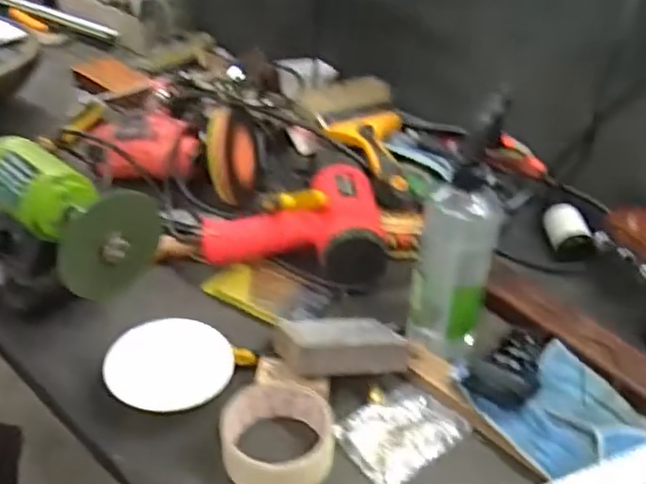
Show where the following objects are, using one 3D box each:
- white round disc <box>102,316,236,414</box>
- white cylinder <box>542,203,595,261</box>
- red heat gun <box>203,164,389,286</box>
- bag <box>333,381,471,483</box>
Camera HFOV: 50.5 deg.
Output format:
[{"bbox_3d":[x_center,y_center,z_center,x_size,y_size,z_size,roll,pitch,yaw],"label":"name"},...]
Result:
[{"bbox_3d":[-0.130,0.102,0.583,0.102,0.004,0.093,1,42,-1],"label":"white round disc"},{"bbox_3d":[0.278,-0.014,0.782,0.043,0.034,0.077,4,36,1],"label":"white cylinder"},{"bbox_3d":[-0.024,-0.023,0.743,0.188,0.065,0.149,5,36,3],"label":"red heat gun"},{"bbox_3d":[0.059,0.153,0.569,0.097,0.015,0.080,-23,43,-32],"label":"bag"}]

